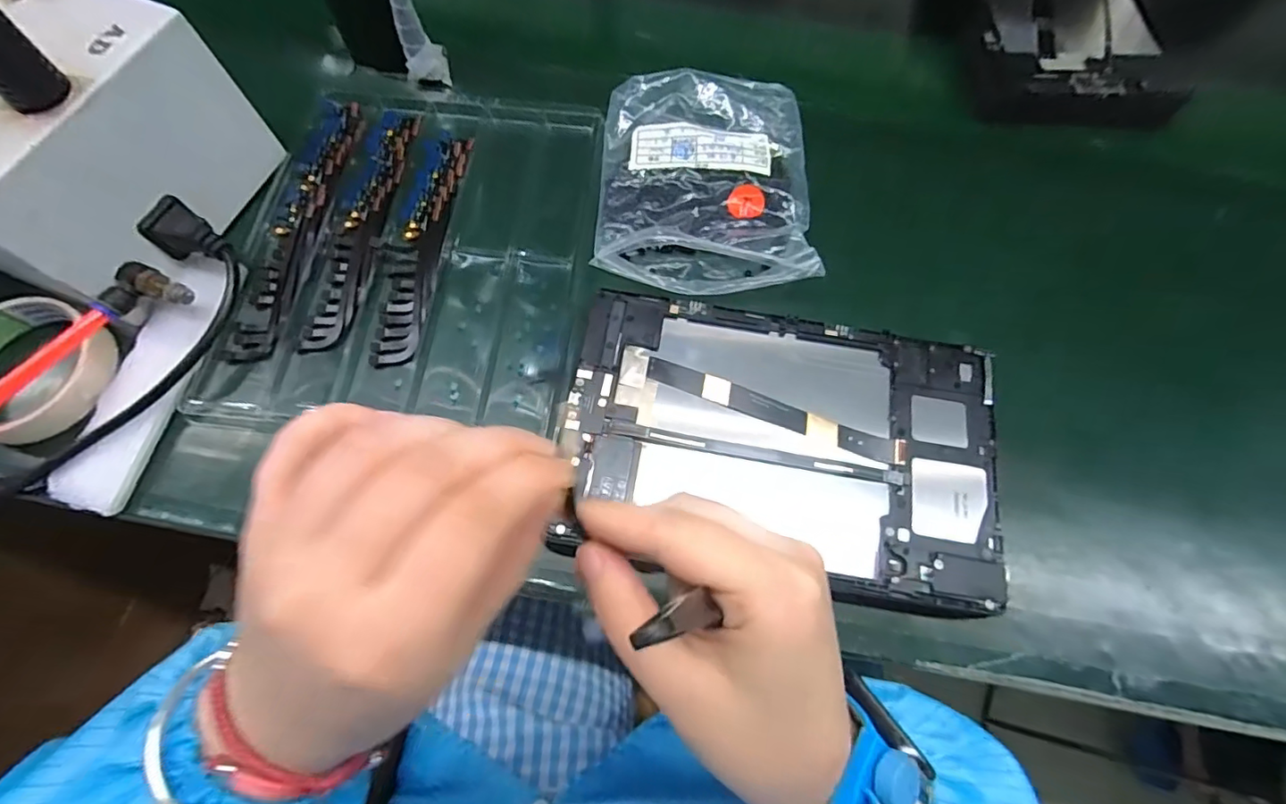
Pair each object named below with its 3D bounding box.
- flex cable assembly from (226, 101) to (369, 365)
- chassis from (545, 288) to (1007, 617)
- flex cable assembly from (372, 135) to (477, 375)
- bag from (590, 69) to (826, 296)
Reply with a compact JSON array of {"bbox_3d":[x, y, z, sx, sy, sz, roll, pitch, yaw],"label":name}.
[{"bbox_3d":[-0.232,-0.125,0.366,0.036,0.006,0.208,5,68,0],"label":"flex cable assembly"},{"bbox_3d":[0.076,0.021,0.300,0.233,0.007,0.151,9,71,1],"label":"chassis"},{"bbox_3d":[-0.149,-0.110,0.362,0.034,0.006,0.183,5,68,0],"label":"flex cable assembly"},{"bbox_3d":[0.043,-0.153,0.374,0.141,0.026,0.169,3,68,0],"label":"bag"}]

